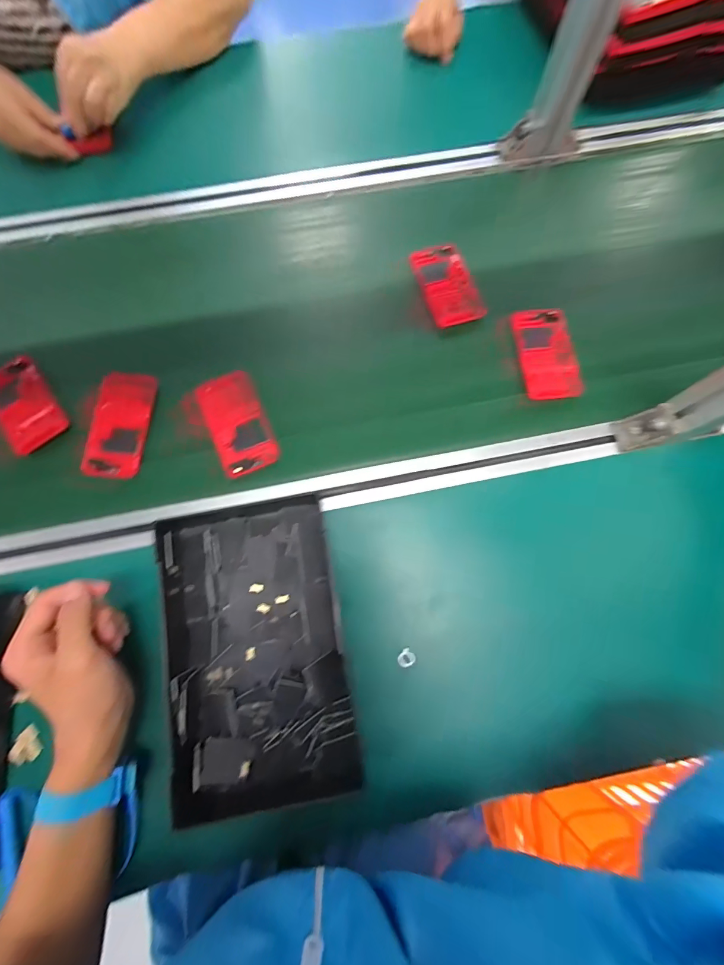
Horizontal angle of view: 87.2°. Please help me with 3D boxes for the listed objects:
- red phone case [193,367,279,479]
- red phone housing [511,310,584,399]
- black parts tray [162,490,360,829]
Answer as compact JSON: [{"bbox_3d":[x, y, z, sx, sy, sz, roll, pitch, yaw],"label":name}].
[{"bbox_3d":[-0.145,-0.071,0.439,0.064,0.013,0.119,-22,75,-7],"label":"red phone case"},{"bbox_3d":[0.221,-0.158,0.460,0.065,0.014,0.120,-6,74,-2],"label":"red phone housing"},{"bbox_3d":[-0.100,0.157,0.367,0.161,0.052,0.263,-11,74,-4],"label":"black parts tray"}]

